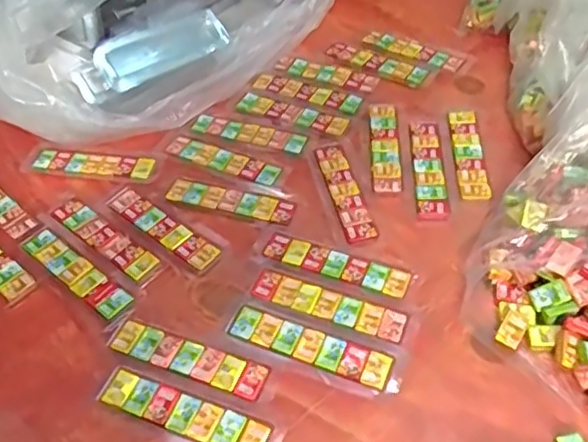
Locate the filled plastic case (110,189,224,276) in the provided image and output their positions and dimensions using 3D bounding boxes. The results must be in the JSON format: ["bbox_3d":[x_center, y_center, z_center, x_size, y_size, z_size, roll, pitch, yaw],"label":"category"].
[{"bbox_3d":[-0.114,0.004,0.519,0.123,0.005,0.027,31,58,28],"label":"filled plastic case"}]

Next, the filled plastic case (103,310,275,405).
[{"bbox_3d":[-0.075,0.098,0.432,0.128,0.004,0.028,16,52,18],"label":"filled plastic case"}]

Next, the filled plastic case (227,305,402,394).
[{"bbox_3d":[0.013,0.092,0.431,0.127,0.005,0.030,16,53,19],"label":"filled plastic case"}]

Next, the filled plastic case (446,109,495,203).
[{"bbox_3d":[0.163,-0.065,0.557,0.030,0.005,0.121,0,49,6],"label":"filled plastic case"}]

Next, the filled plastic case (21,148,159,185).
[{"bbox_3d":[-0.196,-0.055,0.575,0.130,0.005,0.033,5,50,10],"label":"filled plastic case"}]

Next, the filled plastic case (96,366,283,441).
[{"bbox_3d":[-0.072,0.134,0.401,0.127,0.008,0.034,15,52,18],"label":"filled plastic case"}]

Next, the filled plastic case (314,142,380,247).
[{"bbox_3d":[0.045,-0.026,0.535,0.029,0.006,0.118,-13,49,-6],"label":"filled plastic case"}]

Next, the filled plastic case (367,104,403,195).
[{"bbox_3d":[0.086,-0.073,0.569,0.027,0.004,0.123,-1,49,5],"label":"filled plastic case"}]

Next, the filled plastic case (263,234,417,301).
[{"bbox_3d":[0.034,0.032,0.482,0.125,0.004,0.034,16,52,18],"label":"filled plastic case"}]

